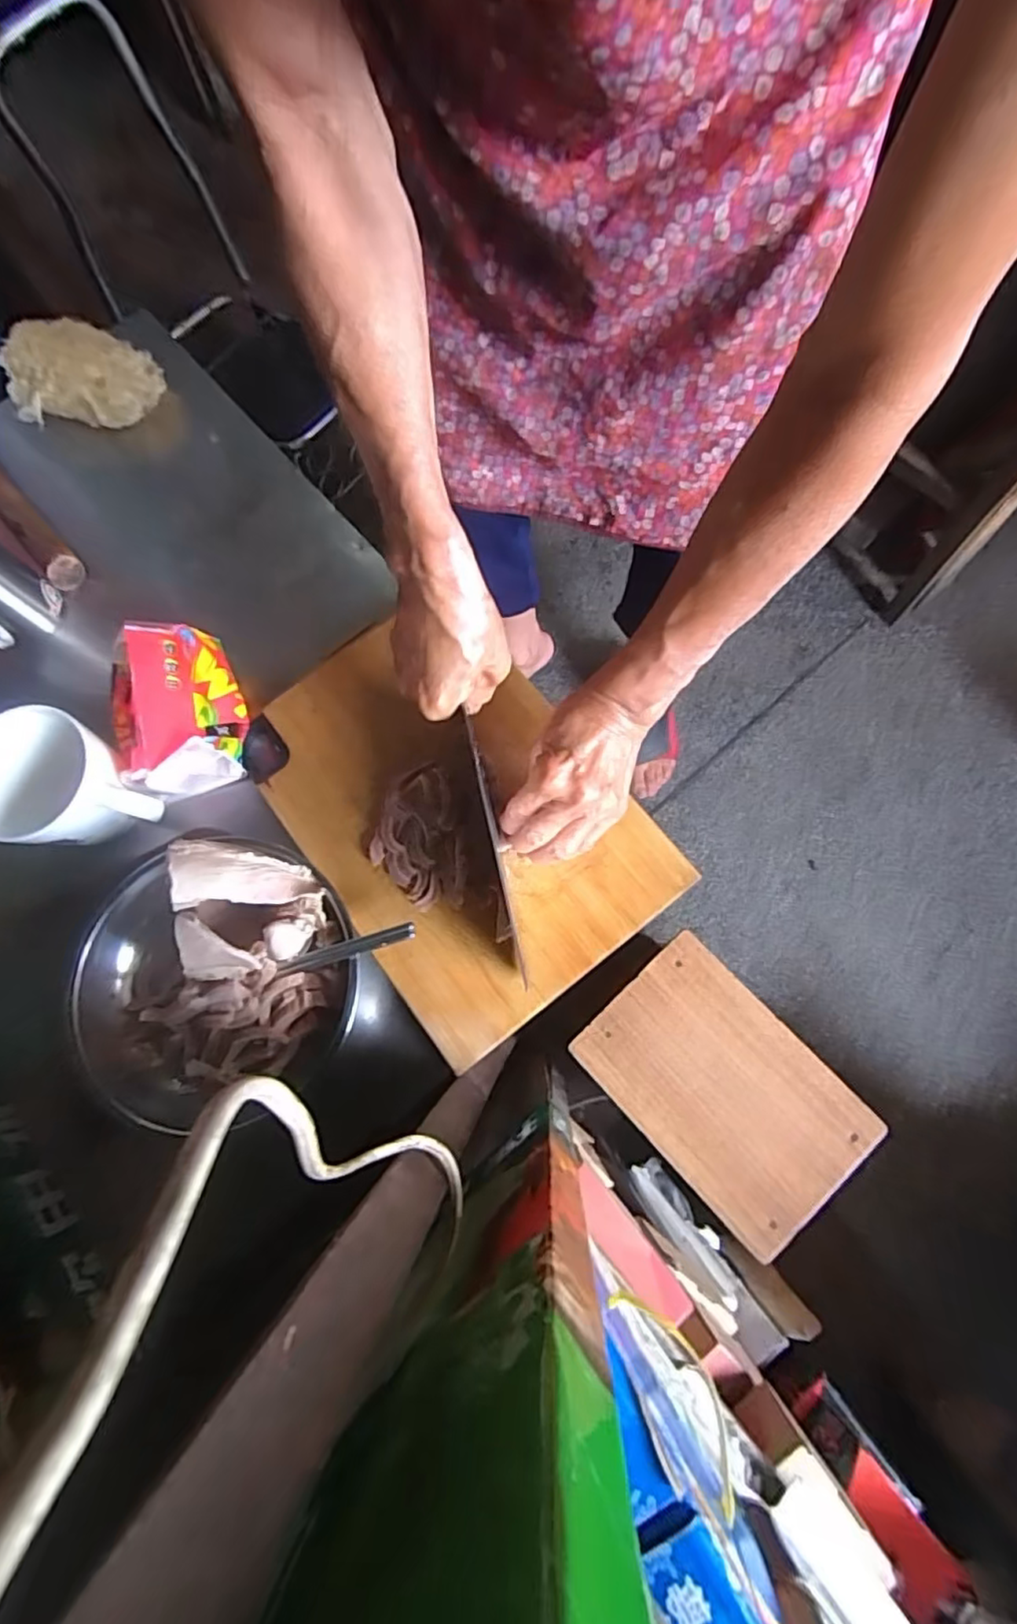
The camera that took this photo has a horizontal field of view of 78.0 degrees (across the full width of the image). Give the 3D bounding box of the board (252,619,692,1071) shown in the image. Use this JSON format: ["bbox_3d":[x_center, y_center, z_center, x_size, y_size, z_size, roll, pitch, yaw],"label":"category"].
[{"bbox_3d":[-0.048,-0.007,0.489,0.219,0.025,0.316,-38,76,-8],"label":"board"}]

